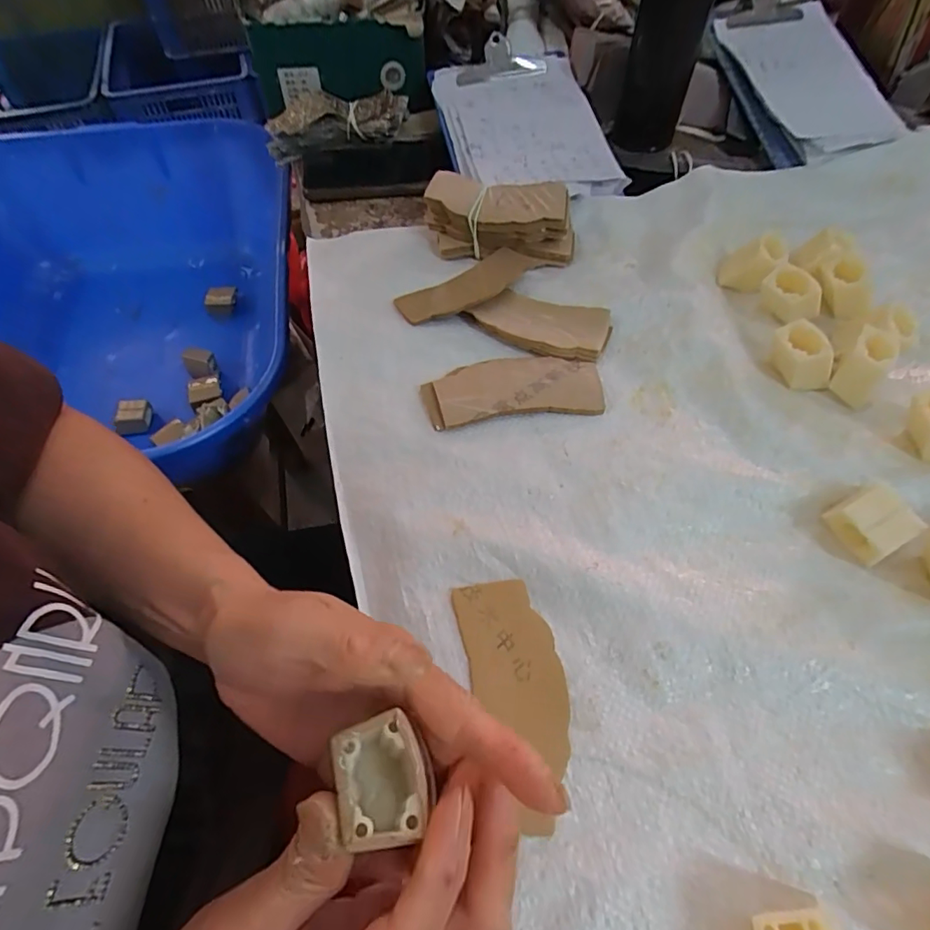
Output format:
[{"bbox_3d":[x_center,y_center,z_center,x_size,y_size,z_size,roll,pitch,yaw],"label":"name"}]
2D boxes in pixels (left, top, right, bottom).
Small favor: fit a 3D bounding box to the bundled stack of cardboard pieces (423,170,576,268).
[{"bbox_3d":[0.028,-0.204,0.433,0.126,0.041,0.057,13,57,8],"label":"bundled stack of cardboard pieces"}]

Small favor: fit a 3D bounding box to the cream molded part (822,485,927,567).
[{"bbox_3d":[0.232,0.032,0.297,0.032,0.020,0.035,-28,61,-17],"label":"cream molded part"}]

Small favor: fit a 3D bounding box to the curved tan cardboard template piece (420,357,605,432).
[{"bbox_3d":[0.033,-0.054,0.359,0.119,0.008,0.053,-7,57,-5],"label":"curved tan cardboard template piece"}]

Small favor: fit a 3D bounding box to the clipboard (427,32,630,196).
[{"bbox_3d":[0.057,-0.329,0.504,0.146,0.030,0.193,-13,67,-7],"label":"clipboard"}]

